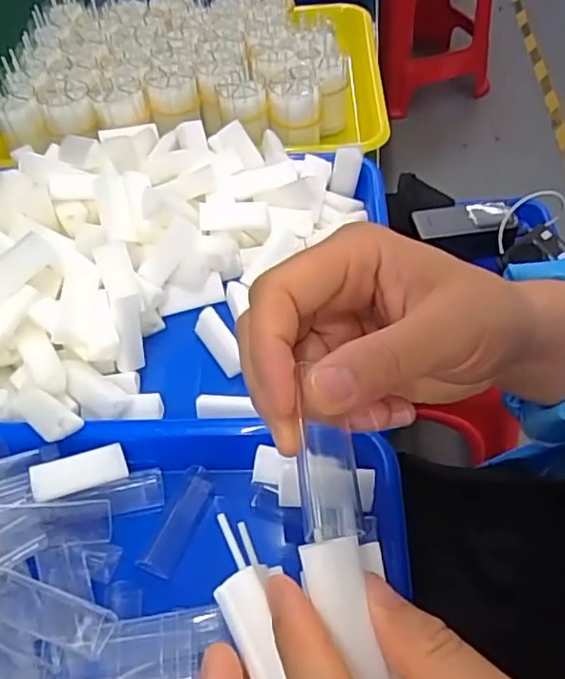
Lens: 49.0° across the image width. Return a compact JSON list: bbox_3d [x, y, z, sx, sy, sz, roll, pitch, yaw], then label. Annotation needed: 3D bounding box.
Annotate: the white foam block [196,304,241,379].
[{"bbox_3d":[-0.039,0.001,0.385,0.016,0.014,0.046,-28,55,-17],"label":"white foam block"}]

